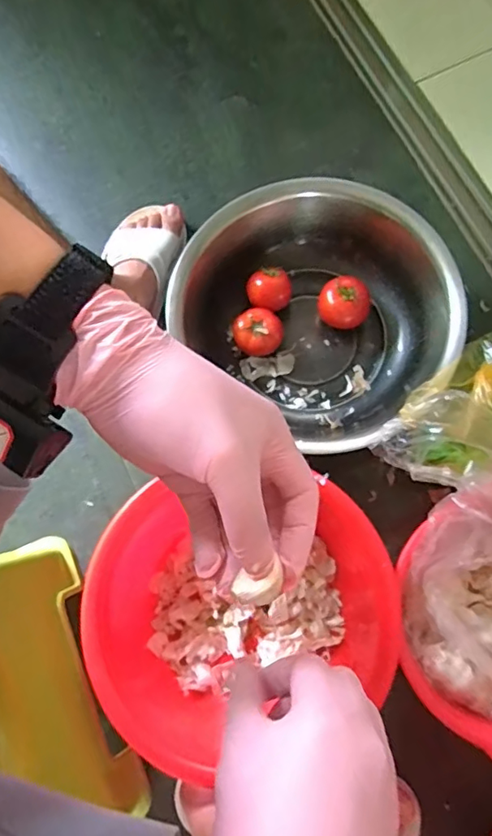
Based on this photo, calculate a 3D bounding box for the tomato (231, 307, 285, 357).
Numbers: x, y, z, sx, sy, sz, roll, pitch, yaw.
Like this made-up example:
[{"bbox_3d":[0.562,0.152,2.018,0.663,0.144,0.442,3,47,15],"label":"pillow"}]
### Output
[{"bbox_3d":[0.016,-0.120,0.774,0.069,0.051,0.060,-22,76,-4],"label":"tomato"}]

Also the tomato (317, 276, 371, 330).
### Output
[{"bbox_3d":[0.138,-0.159,0.773,0.070,0.071,0.063,23,79,9],"label":"tomato"}]

